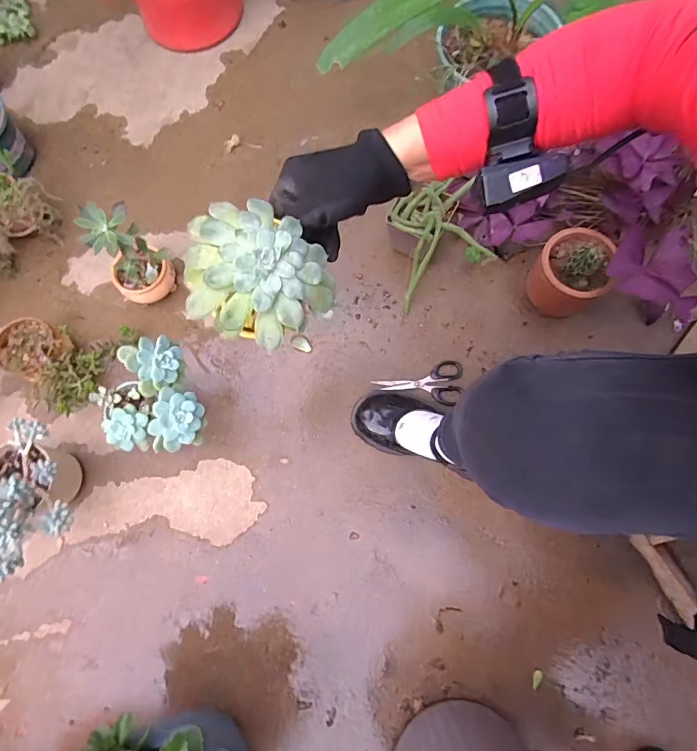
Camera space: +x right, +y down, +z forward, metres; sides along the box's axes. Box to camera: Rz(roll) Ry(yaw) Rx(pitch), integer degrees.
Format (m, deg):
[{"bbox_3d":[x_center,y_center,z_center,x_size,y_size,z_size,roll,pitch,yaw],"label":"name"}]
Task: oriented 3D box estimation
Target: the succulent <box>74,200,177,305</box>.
[{"bbox_3d":[-0.349,-0.187,0.730,0.092,0.202,0.095,41,80,10],"label":"succulent"}]

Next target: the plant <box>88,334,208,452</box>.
[{"bbox_3d":[-0.294,0.039,0.649,0.139,0.072,0.152,0,76,1],"label":"plant"}]

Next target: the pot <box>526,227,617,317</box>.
[{"bbox_3d":[0.370,-0.172,0.761,0.110,0.120,0.105,0,76,1],"label":"pot"}]

